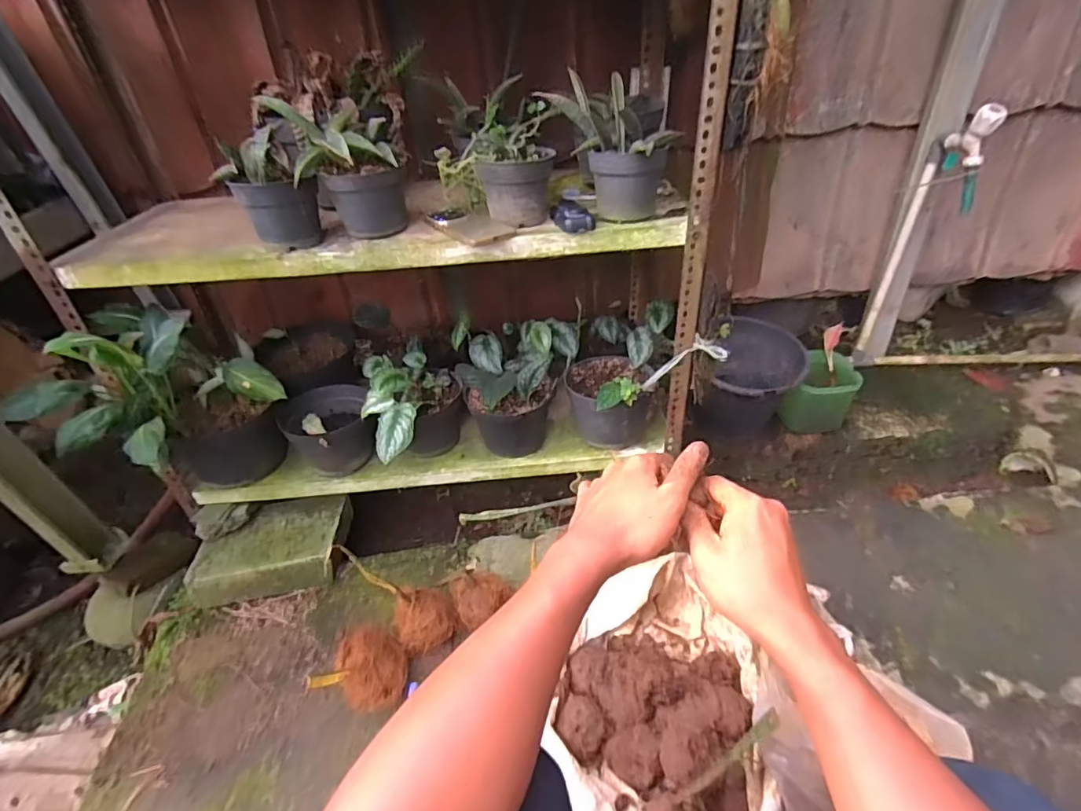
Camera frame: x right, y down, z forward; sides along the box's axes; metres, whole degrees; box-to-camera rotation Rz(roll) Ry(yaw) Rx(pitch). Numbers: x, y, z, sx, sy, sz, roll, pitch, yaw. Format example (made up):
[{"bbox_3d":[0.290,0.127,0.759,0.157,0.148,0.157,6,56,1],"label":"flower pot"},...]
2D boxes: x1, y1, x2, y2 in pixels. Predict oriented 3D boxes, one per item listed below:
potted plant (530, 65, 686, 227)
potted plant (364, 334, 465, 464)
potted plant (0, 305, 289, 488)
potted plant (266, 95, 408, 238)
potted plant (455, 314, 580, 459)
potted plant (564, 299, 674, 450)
[{"bbox_3d":[0.097,-0.375,0.786,0.185,0.168,0.126,13,41,24],"label":"potted plant"},{"bbox_3d":[-0.223,0.038,0.982,0.169,0.235,0.279,-12,37,-8],"label":"potted plant"},{"bbox_3d":[-0.595,0.023,0.887,0.291,0.368,0.269,-29,42,-27],"label":"potted plant"},{"bbox_3d":[-0.279,-0.339,0.771,0.152,0.169,0.195,-19,38,-15],"label":"potted plant"},{"bbox_3d":[-0.042,-0.038,1.076,0.247,0.208,0.194,-3,37,4],"label":"potted plant"},{"bbox_3d":[0.152,-0.064,1.067,0.185,0.203,0.319,8,39,18],"label":"potted plant"}]

